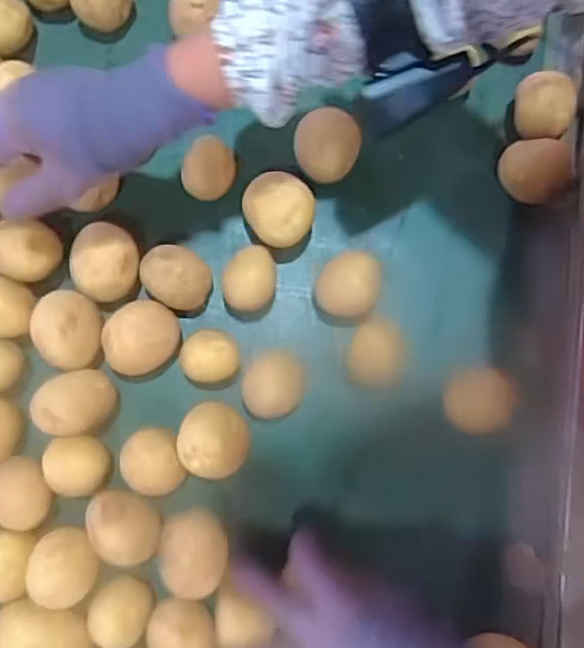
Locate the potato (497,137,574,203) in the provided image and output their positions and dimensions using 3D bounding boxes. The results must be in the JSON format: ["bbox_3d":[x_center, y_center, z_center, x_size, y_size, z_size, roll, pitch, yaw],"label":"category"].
[{"bbox_3d":[0.192,-0.120,0.502,0.043,0.043,0.051,-38,81,-7],"label":"potato"}]

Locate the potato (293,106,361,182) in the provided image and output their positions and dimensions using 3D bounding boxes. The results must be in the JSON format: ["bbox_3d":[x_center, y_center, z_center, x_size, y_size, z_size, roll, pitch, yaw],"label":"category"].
[{"bbox_3d":[0.027,-0.138,0.498,0.049,0.045,0.045,0,79,0],"label":"potato"}]

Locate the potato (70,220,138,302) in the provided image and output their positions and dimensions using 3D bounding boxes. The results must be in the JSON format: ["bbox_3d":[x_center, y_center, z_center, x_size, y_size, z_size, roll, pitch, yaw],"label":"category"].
[{"bbox_3d":[-0.142,-0.047,0.486,0.048,0.044,0.060,-14,79,-3],"label":"potato"}]

